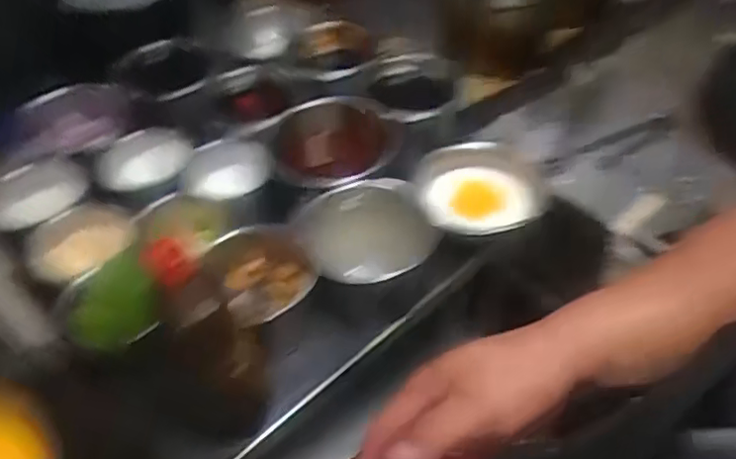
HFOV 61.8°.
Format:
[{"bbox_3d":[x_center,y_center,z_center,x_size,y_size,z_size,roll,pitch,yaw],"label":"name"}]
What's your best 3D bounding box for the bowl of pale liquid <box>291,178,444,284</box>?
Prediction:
[{"bbox_3d":[0.003,0.008,0.716,0.157,0.052,0.148,-2,48,2],"label":"bowl of pale liquid"}]

